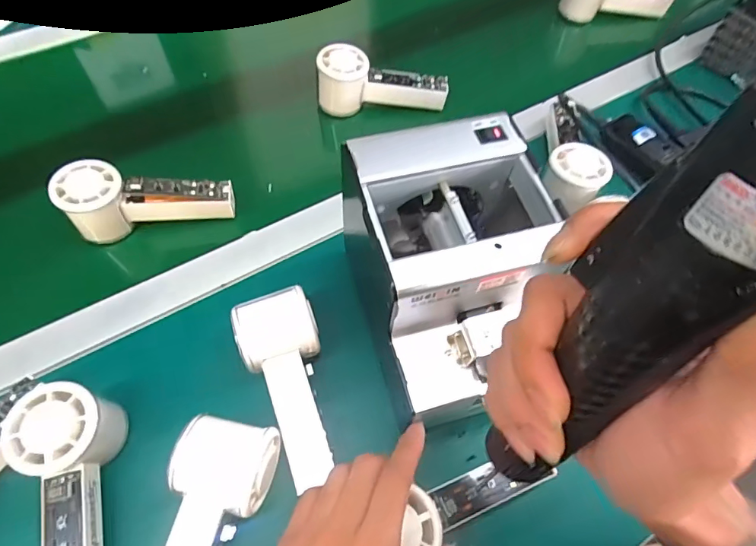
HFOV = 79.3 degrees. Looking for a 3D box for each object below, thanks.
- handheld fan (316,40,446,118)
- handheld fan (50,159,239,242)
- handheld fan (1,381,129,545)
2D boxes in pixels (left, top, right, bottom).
[{"bbox_3d":[0.005,-0.222,0.532,0.147,0.061,0.050,0,60,-2],"label":"handheld fan"},{"bbox_3d":[-0.215,-0.074,0.435,0.145,0.061,0.050,-10,61,-8],"label":"handheld fan"},{"bbox_3d":[-0.204,0.152,0.306,0.055,0.054,0.151,-11,73,-9],"label":"handheld fan"}]

